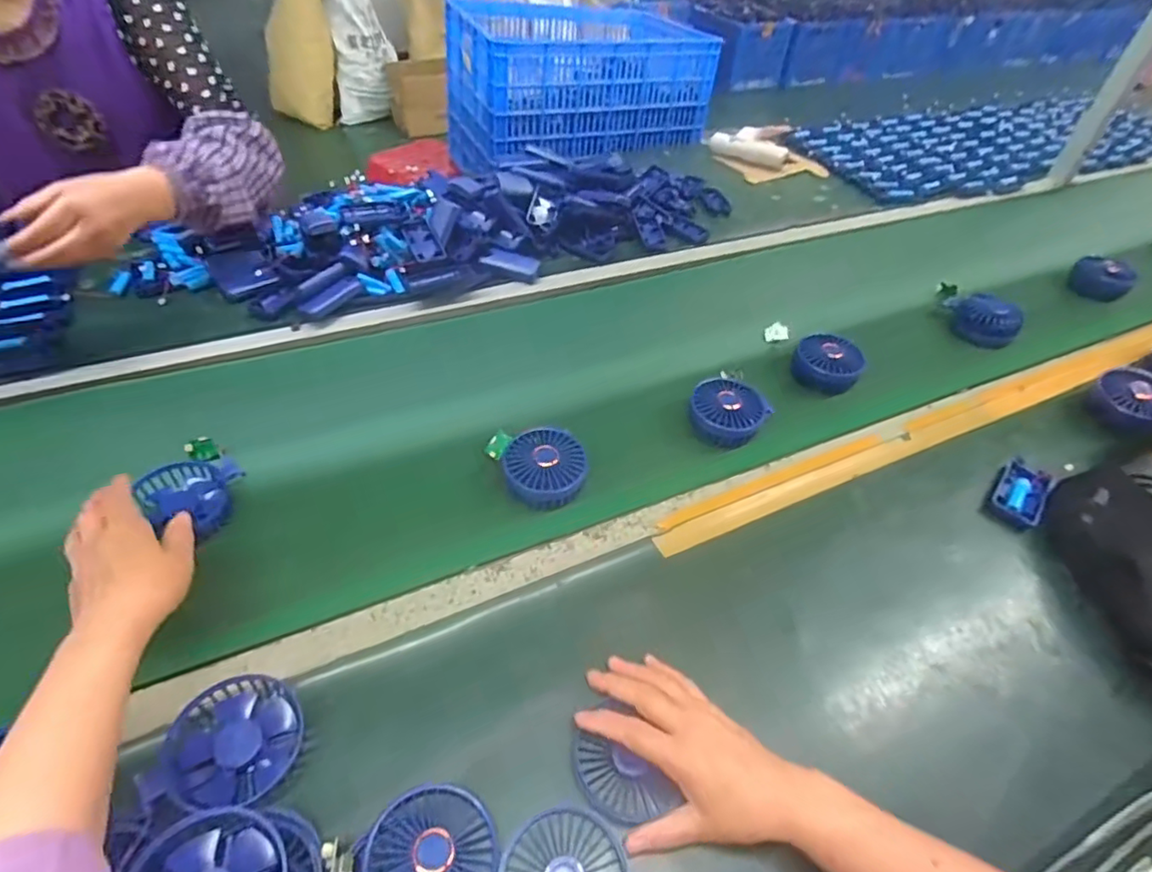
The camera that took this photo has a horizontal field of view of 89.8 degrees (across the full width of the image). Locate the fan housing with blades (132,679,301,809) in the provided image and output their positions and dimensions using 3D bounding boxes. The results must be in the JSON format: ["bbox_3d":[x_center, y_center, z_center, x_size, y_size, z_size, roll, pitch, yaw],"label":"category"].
[{"bbox_3d":[-0.250,0.221,0.422,0.091,0.024,0.087,8,46,3],"label":"fan housing with blades"}]

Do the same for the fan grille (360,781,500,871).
[{"bbox_3d":[-0.098,0.288,0.396,0.086,0.014,0.086,13,48,-14],"label":"fan grille"}]

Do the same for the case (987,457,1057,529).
[{"bbox_3d":[0.496,0.064,0.646,0.046,0.031,0.092,34,53,25],"label":"case"}]

